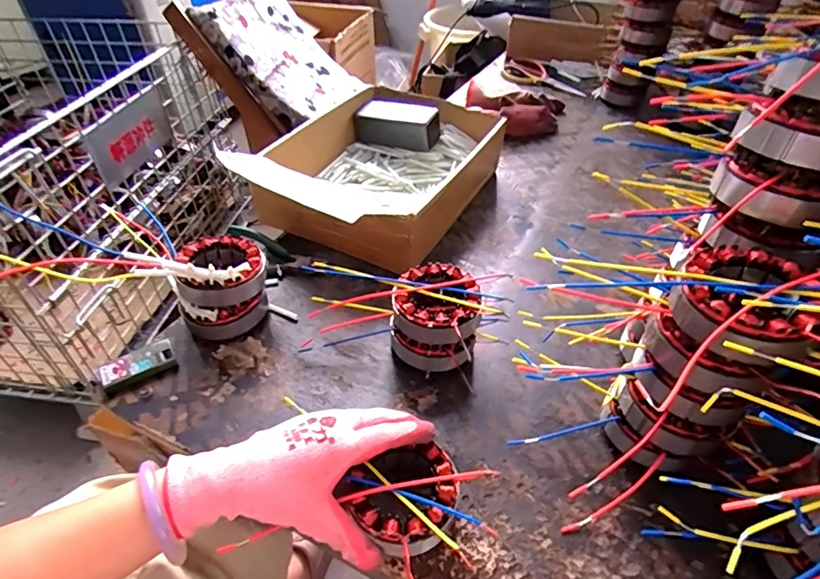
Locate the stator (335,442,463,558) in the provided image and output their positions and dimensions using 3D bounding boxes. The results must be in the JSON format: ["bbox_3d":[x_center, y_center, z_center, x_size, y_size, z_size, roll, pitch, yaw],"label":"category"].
[{"bbox_3d":[-0.002,0.156,0.376,0.075,0.038,0.082,-1,47,1],"label":"stator"}]

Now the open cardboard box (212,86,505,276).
[{"bbox_3d":[-0.028,-0.184,0.711,0.246,0.114,0.339,21,46,20],"label":"open cardboard box"}]

